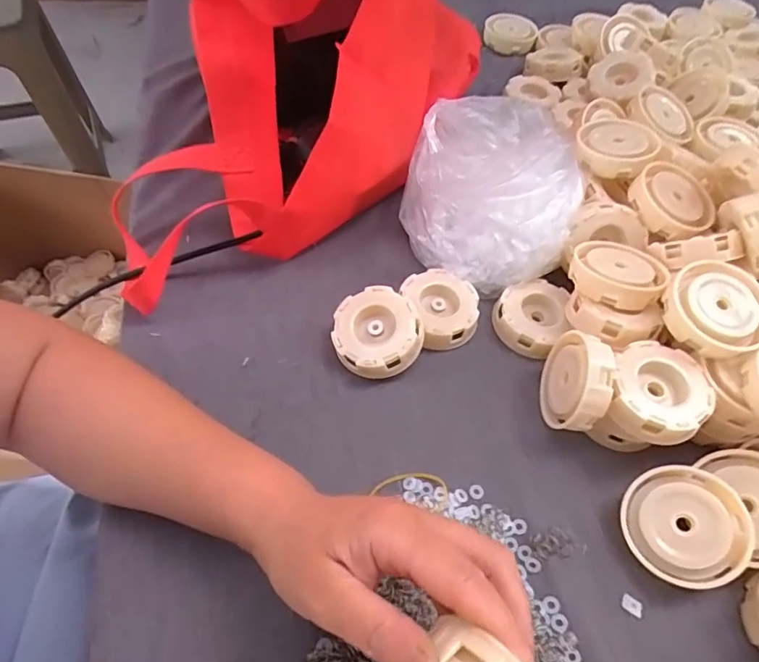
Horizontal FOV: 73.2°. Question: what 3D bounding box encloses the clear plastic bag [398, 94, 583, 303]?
[{"bbox_3d":[0.095,-0.124,0.429,0.142,0.101,0.143,8,56,0],"label":"clear plastic bag"}]

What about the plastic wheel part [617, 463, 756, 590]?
[{"bbox_3d":[0.190,0.120,0.316,0.065,0.022,0.067,-36,65,5],"label":"plastic wheel part"}]

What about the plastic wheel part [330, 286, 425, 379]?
[{"bbox_3d":[-0.001,0.002,0.381,0.064,0.032,0.060,3,56,-3],"label":"plastic wheel part"}]

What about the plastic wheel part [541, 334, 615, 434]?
[{"bbox_3d":[0.135,0.035,0.354,0.019,0.061,0.067,15,65,-11],"label":"plastic wheel part"}]

